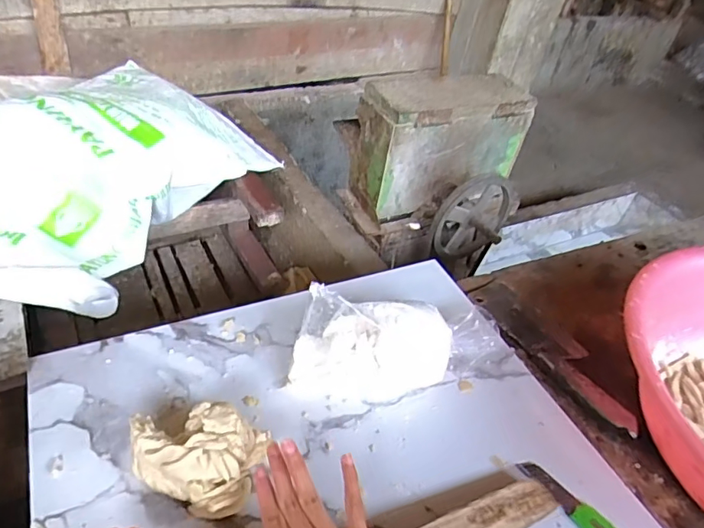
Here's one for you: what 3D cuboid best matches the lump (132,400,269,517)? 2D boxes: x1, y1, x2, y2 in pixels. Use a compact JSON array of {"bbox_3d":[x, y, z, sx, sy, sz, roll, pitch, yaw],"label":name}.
[{"bbox_3d":[-0.132,0.159,0.445,0.107,0.056,0.082,19,42,12],"label":"lump"}]

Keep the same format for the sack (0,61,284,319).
[{"bbox_3d":[-0.474,-0.170,0.940,0.409,0.185,0.650,22,42,11],"label":"sack"}]

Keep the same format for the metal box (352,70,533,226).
[{"bbox_3d":[0.186,-0.256,1.082,0.347,0.221,0.139,-15,48,-28],"label":"metal box"}]

